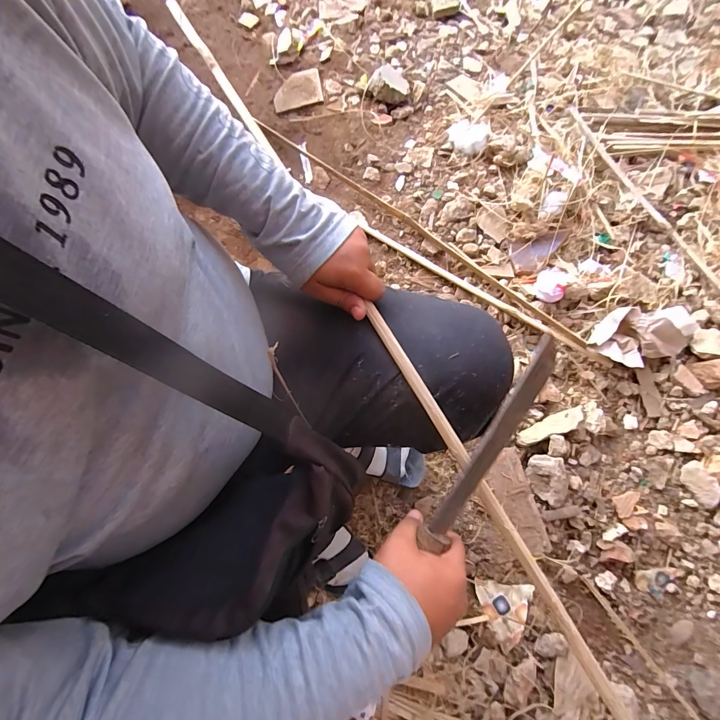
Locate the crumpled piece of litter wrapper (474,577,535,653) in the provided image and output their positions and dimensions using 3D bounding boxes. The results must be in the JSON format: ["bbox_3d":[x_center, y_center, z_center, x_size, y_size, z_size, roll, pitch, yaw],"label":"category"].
[{"bbox_3d":[0.269,0.468,0.661,0.110,0.023,0.100,9,66,0],"label":"crumpled piece of litter wrapper"}]

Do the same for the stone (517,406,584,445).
[{"bbox_3d":[0.390,0.131,0.728,0.146,0.018,0.037,-19,77,-5],"label":"stone"}]

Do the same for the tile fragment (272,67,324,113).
[{"bbox_3d":[-0.167,-0.713,0.952,0.127,0.024,0.112,-11,76,-3],"label":"tile fragment"}]

